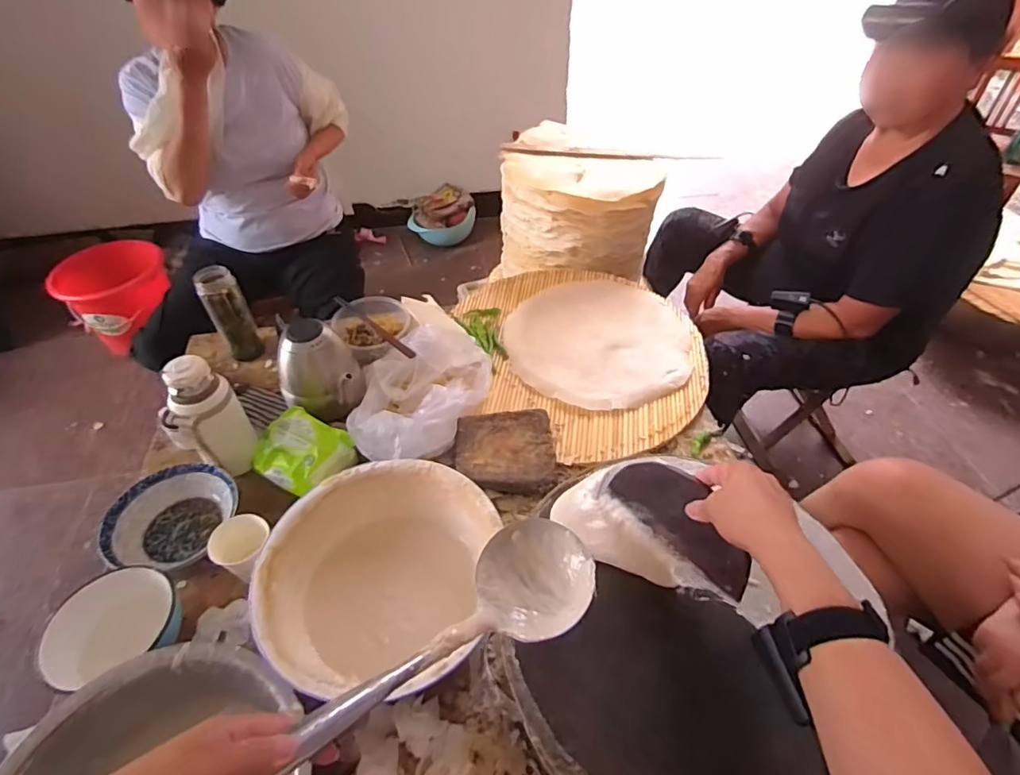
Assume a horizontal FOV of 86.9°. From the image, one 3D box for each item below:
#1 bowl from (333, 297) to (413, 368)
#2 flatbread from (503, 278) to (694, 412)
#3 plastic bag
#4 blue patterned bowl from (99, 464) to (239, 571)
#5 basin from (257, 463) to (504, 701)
[{"bbox_3d":[-0.246,-0.106,0.973,0.115,0.048,0.129,32,55,28],"label":"bowl"},{"bbox_3d":[0.155,-0.097,0.978,0.317,0.016,0.330,-1,46,1],"label":"flatbread"},{"bbox_3d":[-0.142,0.007,0.846,0.203,0.081,0.224,1,47,3],"label":"plastic bag"},{"bbox_3d":[-0.450,0.173,0.729,0.157,0.063,0.151,-1,47,1],"label":"blue patterned bowl"},{"bbox_3d":[-0.155,0.219,0.649,0.253,0.097,0.262,-1,47,1],"label":"basin"}]

